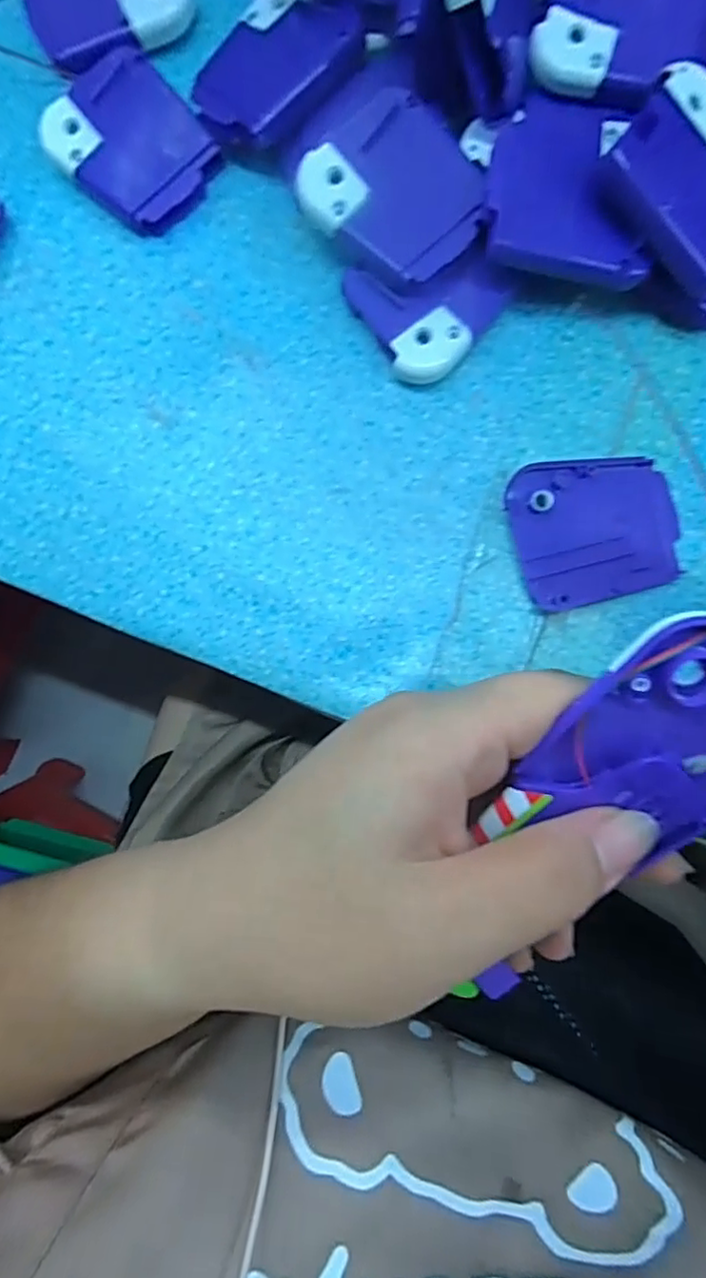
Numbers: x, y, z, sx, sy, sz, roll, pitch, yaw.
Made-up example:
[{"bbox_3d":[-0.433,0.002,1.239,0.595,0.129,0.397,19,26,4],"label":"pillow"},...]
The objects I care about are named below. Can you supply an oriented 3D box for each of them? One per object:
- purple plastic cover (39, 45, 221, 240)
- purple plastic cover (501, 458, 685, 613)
[{"bbox_3d":[-0.086,-0.193,0.241,0.060,0.013,0.049,45,91,4],"label":"purple plastic cover"},{"bbox_3d":[0.090,-0.041,0.226,0.058,0.010,0.052,-14,87,3],"label":"purple plastic cover"}]

